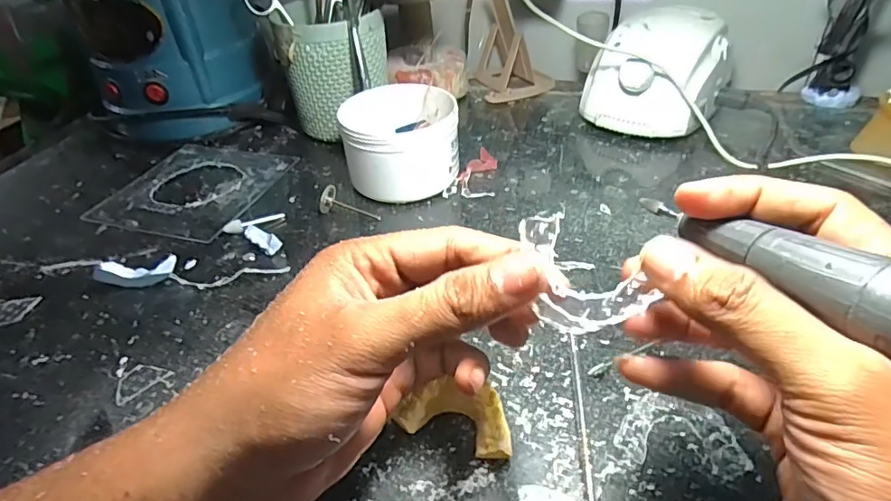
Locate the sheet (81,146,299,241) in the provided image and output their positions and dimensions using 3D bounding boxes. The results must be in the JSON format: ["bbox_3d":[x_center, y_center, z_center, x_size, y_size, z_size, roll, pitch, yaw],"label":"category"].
[{"bbox_3d":[-0.210,-0.056,0.464,0.128,0.005,0.132,9,41,16],"label":"sheet"}]

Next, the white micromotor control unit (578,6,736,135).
[{"bbox_3d":[0.196,-0.161,0.491,0.098,0.084,0.120,25,48,31],"label":"white micromotor control unit"}]

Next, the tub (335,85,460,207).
[{"bbox_3d":[-0.035,-0.088,0.437,0.088,0.067,0.072,-5,39,0],"label":"tub"}]

